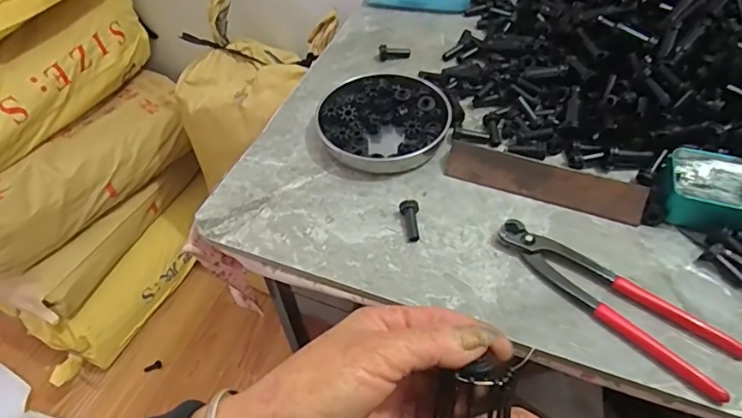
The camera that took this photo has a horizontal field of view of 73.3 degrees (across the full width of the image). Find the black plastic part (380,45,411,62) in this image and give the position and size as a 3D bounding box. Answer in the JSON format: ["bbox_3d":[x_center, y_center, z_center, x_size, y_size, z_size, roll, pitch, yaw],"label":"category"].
[{"bbox_3d":[0.030,-0.196,0.622,0.039,0.015,0.012,-2,51,2],"label":"black plastic part"}]

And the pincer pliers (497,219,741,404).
[{"bbox_3d":[0.186,0.070,0.395,0.193,0.013,0.049,32,59,26],"label":"pincer pliers"}]

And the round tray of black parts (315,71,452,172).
[{"bbox_3d":[0.016,-0.096,0.533,0.132,0.028,0.128,-2,51,2],"label":"round tray of black parts"}]

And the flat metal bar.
[{"bbox_3d":[0.160,-0.026,0.467,0.178,0.035,0.008,17,16,17],"label":"flat metal bar"}]

